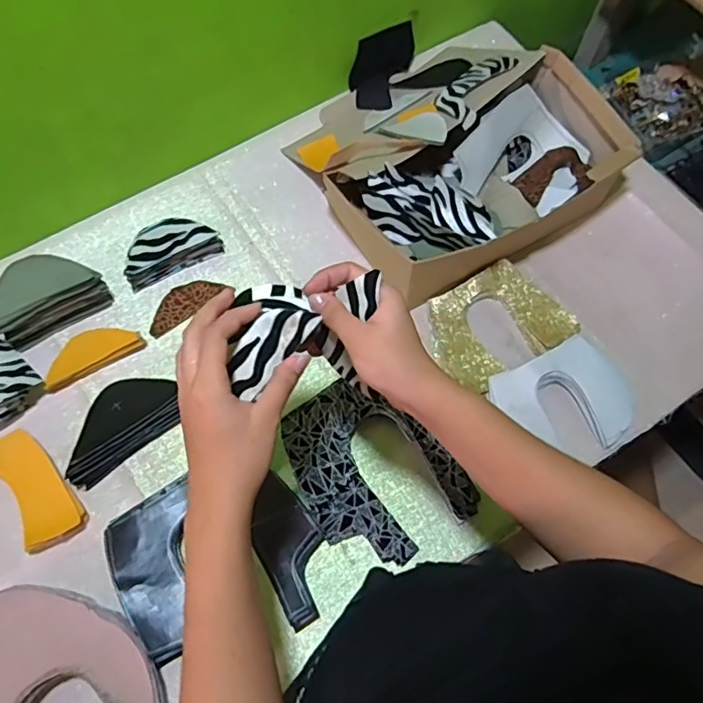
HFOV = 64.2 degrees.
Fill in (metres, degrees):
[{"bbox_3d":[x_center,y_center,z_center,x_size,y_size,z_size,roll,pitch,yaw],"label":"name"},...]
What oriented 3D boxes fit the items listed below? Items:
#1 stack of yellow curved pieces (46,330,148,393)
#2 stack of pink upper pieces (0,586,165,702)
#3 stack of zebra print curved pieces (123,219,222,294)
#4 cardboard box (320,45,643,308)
[{"bbox_3d":[-0.293,0.001,0.633,0.108,0.019,0.041,-29,70,-14],"label":"stack of yellow curved pieces"},{"bbox_3d":[-0.273,0.291,0.493,0.171,0.053,0.173,-38,73,-17],"label":"stack of pink upper pieces"},{"bbox_3d":[-0.222,-0.126,0.677,0.121,0.045,0.054,-31,71,-15],"label":"stack of zebra print curved pieces"},{"bbox_3d":[0.155,-0.205,0.687,0.332,0.113,0.195,-28,70,-14],"label":"cardboard box"}]

